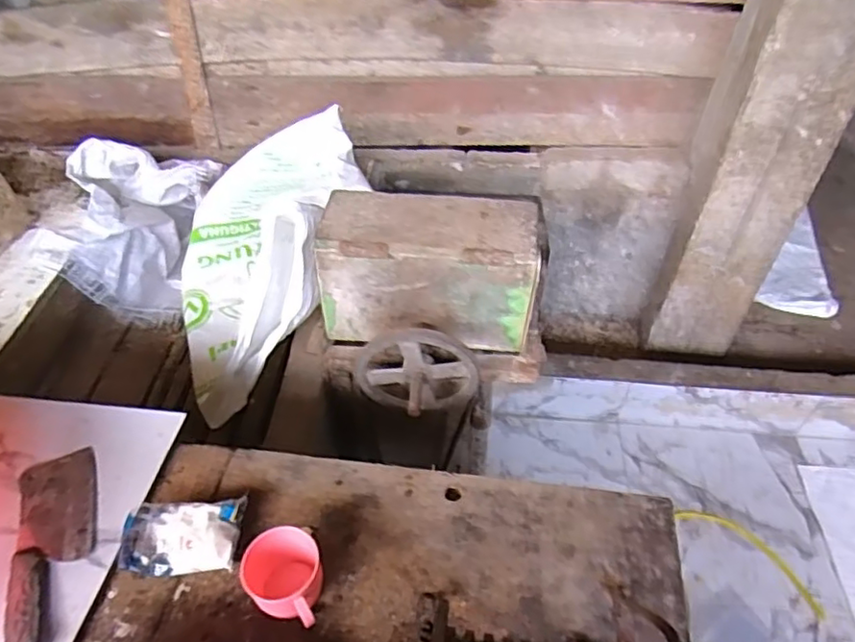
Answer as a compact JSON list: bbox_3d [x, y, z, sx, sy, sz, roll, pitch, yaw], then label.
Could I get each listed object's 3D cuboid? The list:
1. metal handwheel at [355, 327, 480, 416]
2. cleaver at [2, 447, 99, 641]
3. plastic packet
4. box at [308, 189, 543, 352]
[{"bbox_3d":[-0.017,0.101,1.019,0.200,0.177,0.087,3,45,1],"label":"metal handwheel"},{"bbox_3d":[-0.408,0.243,0.688,0.084,0.032,0.247,-15,48,-16],"label":"cleaver"},{"bbox_3d":[-0.269,0.233,0.685,0.126,0.036,0.074,2,45,0],"label":"plastic packet"},{"bbox_3d":[0.002,-0.087,1.074,0.346,0.215,0.137,4,45,1],"label":"box"}]

